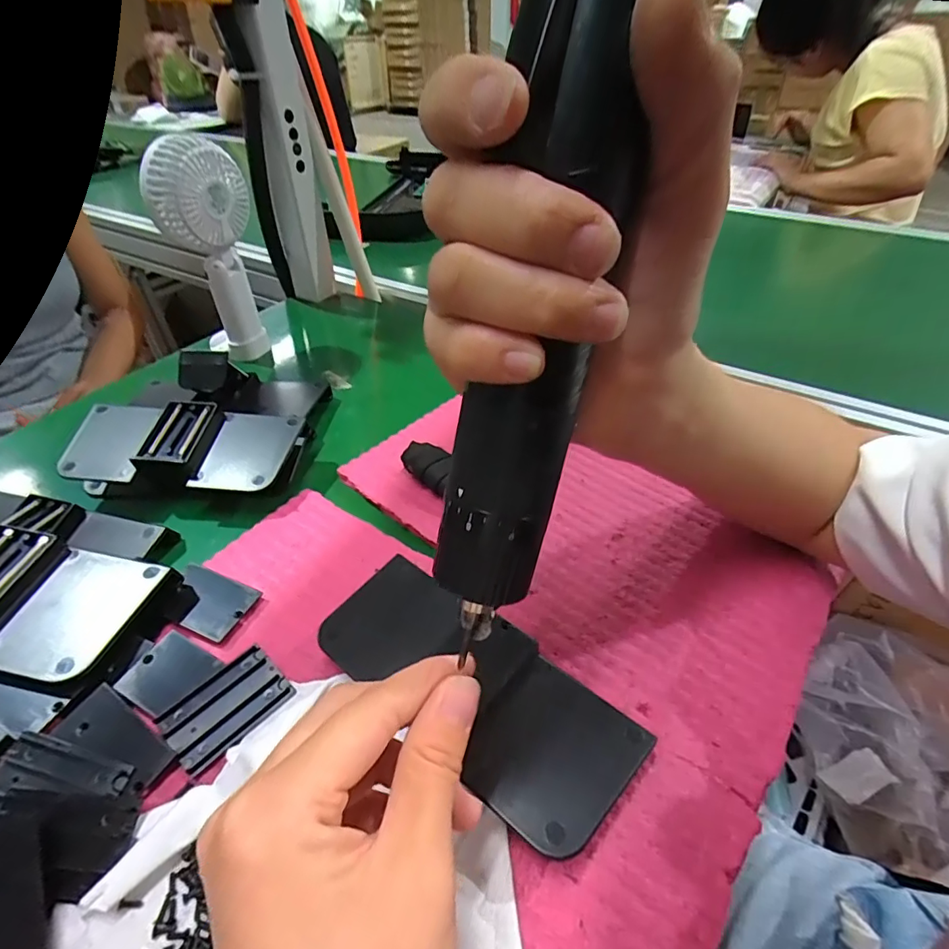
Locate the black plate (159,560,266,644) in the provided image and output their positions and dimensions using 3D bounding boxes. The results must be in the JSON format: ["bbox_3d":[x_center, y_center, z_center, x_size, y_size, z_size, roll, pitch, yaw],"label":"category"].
[{"bbox_3d":[-0.157,0.074,0.299,0.047,0.005,0.037,22,42,5],"label":"black plate"}]

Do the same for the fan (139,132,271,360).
[{"bbox_3d":[-0.241,-0.207,0.484,0.041,0.191,0.082,12,43,14],"label":"fan"}]

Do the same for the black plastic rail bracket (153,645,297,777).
[{"bbox_3d":[-0.123,0.115,0.252,0.036,0.008,0.054,29,49,30],"label":"black plastic rail bracket"}]

